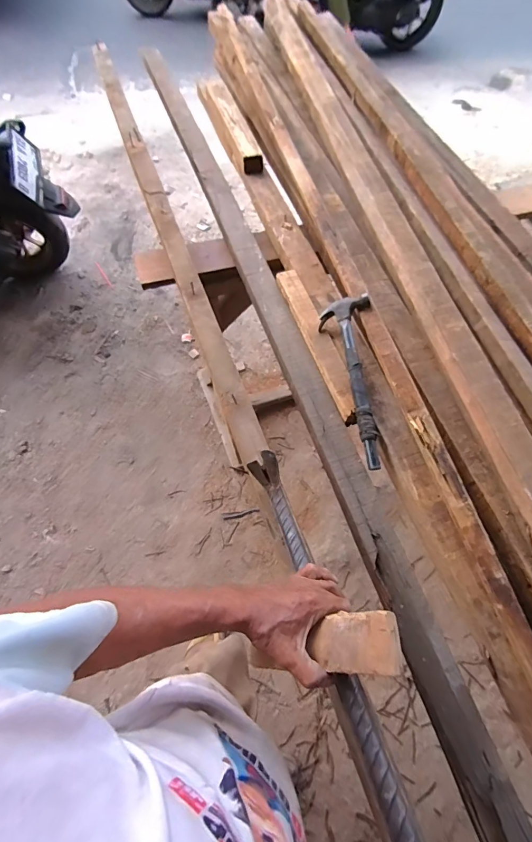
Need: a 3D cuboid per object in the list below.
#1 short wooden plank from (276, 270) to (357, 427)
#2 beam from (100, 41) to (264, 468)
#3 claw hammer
[{"bbox_3d":[0.107,-0.168,0.790,0.048,0.028,0.377,-17,66,-10],"label":"short wooden plank"},{"bbox_3d":[-0.236,-0.488,0.914,0.052,0.037,1.328,-17,66,-10],"label":"beam"},{"bbox_3d":[0.156,-0.082,0.711,0.090,0.063,0.334,1,64,-1],"label":"claw hammer"}]

